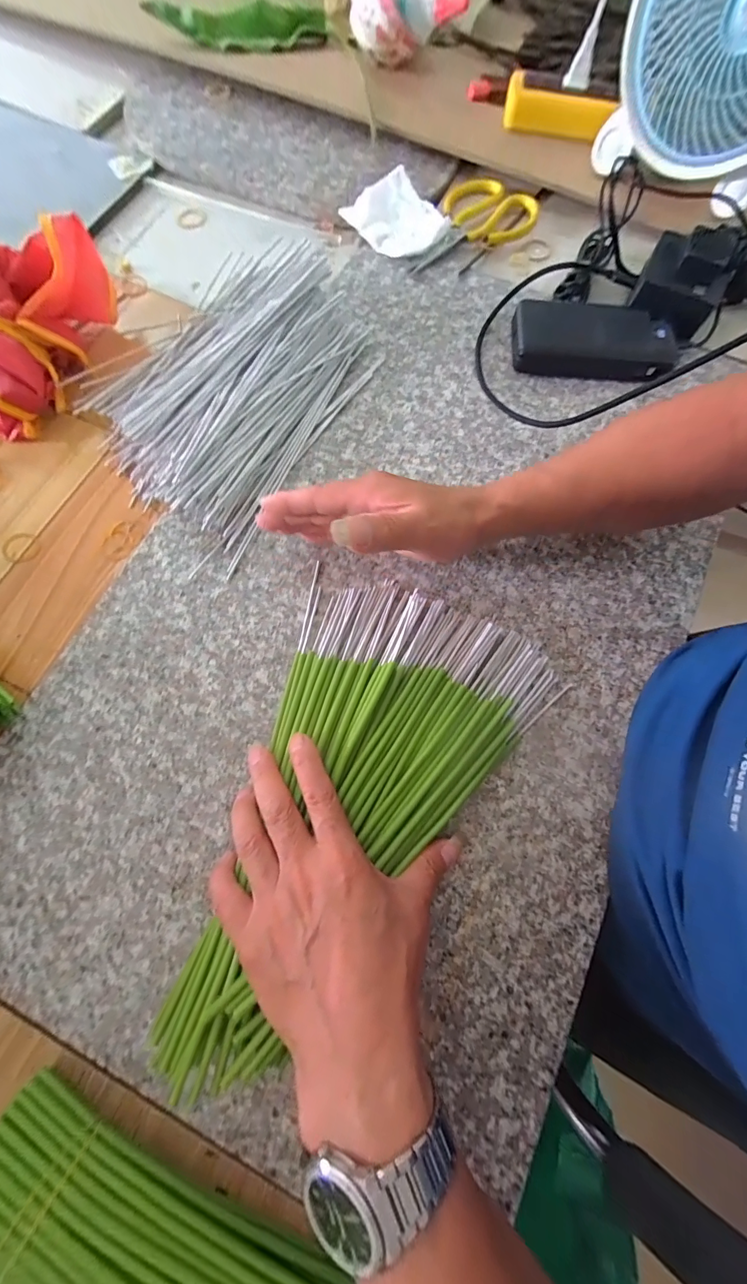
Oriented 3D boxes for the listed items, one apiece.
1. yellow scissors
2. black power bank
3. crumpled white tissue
[{"bbox_3d":[0.124,-0.474,0.461,0.109,0.006,0.163,17,75,5],"label":"yellow scissors"},{"bbox_3d":[0.219,-0.299,0.404,0.156,0.028,0.068,5,74,2],"label":"black power bank"},{"bbox_3d":[0.027,-0.485,0.461,0.090,0.018,0.103,-35,77,-9],"label":"crumpled white tissue"}]

